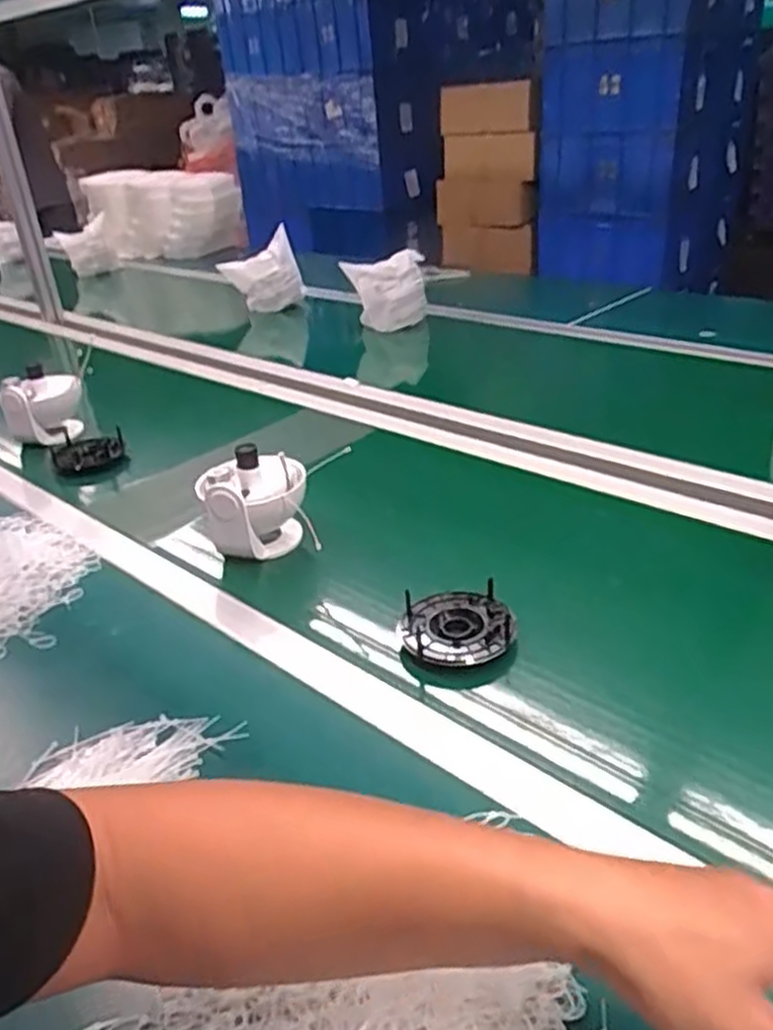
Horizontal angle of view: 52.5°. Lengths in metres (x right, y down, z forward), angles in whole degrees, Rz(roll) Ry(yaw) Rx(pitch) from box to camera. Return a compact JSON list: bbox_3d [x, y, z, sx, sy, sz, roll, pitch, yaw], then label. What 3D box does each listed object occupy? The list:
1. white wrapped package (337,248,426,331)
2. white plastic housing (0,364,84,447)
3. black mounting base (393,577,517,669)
[{"bbox_3d":[0.003,-0.452,1.582,0.163,0.155,0.050,-12,22,-2],"label":"white wrapped package"},{"bbox_3d":[-0.525,-0.163,1.203,0.061,0.114,0.115,20,38,37],"label":"white plastic housing"},{"bbox_3d":[0.061,0.098,0.696,0.099,0.023,0.092,-3,30,3],"label":"black mounting base"}]

